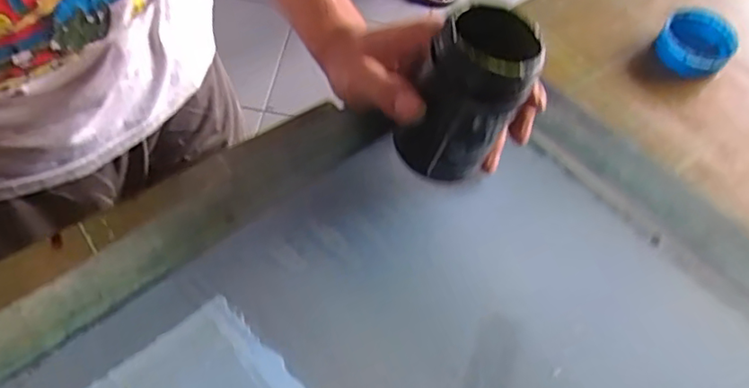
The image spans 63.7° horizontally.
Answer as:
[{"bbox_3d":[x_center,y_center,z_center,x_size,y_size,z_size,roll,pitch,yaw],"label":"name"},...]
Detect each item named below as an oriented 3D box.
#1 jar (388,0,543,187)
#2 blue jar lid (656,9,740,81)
[{"bbox_3d":[0.050,-0.051,0.342,0.048,0.103,0.050,12,49,-14],"label":"jar"},{"bbox_3d":[0.276,-0.129,0.518,0.059,0.027,0.055,3,59,-5],"label":"blue jar lid"}]

